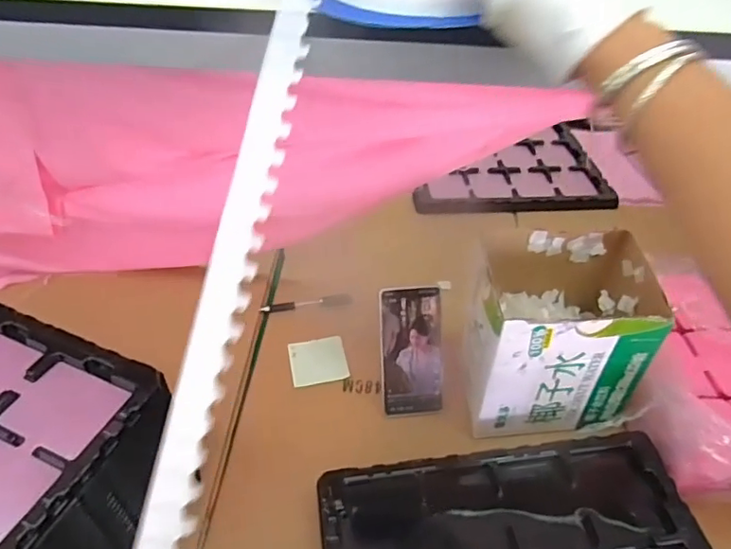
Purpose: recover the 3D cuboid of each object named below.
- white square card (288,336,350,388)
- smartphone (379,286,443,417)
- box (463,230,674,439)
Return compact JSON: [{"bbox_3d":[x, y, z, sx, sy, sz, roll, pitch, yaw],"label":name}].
[{"bbox_3d":[-0.066,0.120,0.768,0.076,0.007,0.073,-6,45,-9],"label":"white square card"},{"bbox_3d":[0.058,0.097,0.691,0.074,0.164,0.015,-5,11,-8],"label":"smartphone"},{"bbox_3d":[0.221,0.067,0.664,0.195,0.188,0.157,-3,44,-7],"label":"box"}]

